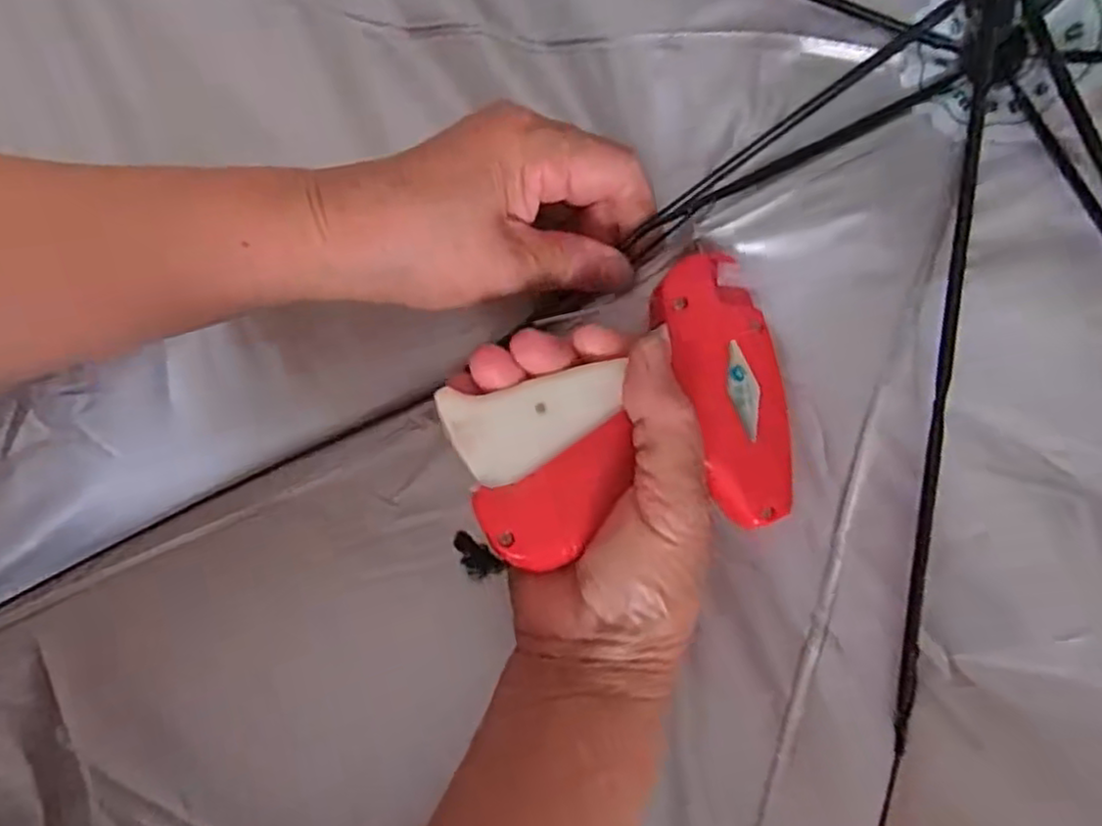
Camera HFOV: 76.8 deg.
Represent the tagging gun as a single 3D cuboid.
[{"bbox_3d":[0.028,0.004,0.247,0.119,0.026,0.091,-21,72,-5],"label":"tagging gun"}]

